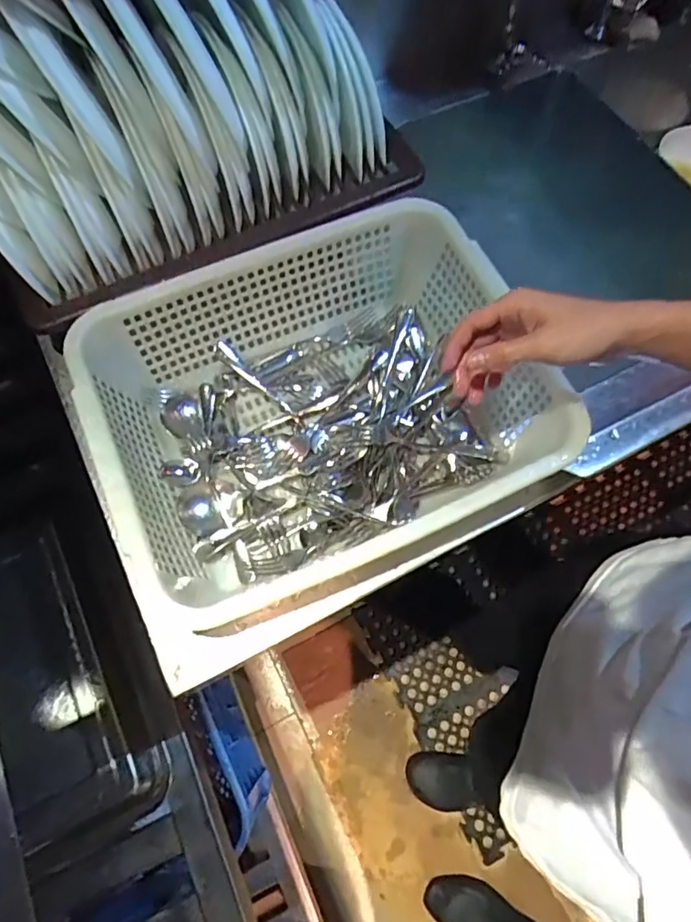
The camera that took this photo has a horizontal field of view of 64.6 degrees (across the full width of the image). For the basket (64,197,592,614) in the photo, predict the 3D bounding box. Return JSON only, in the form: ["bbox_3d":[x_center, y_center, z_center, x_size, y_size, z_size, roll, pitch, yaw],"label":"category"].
[{"bbox_3d":[-0.024,-0.056,0.576,0.403,0.123,0.336,-23,71,-11],"label":"basket"}]

